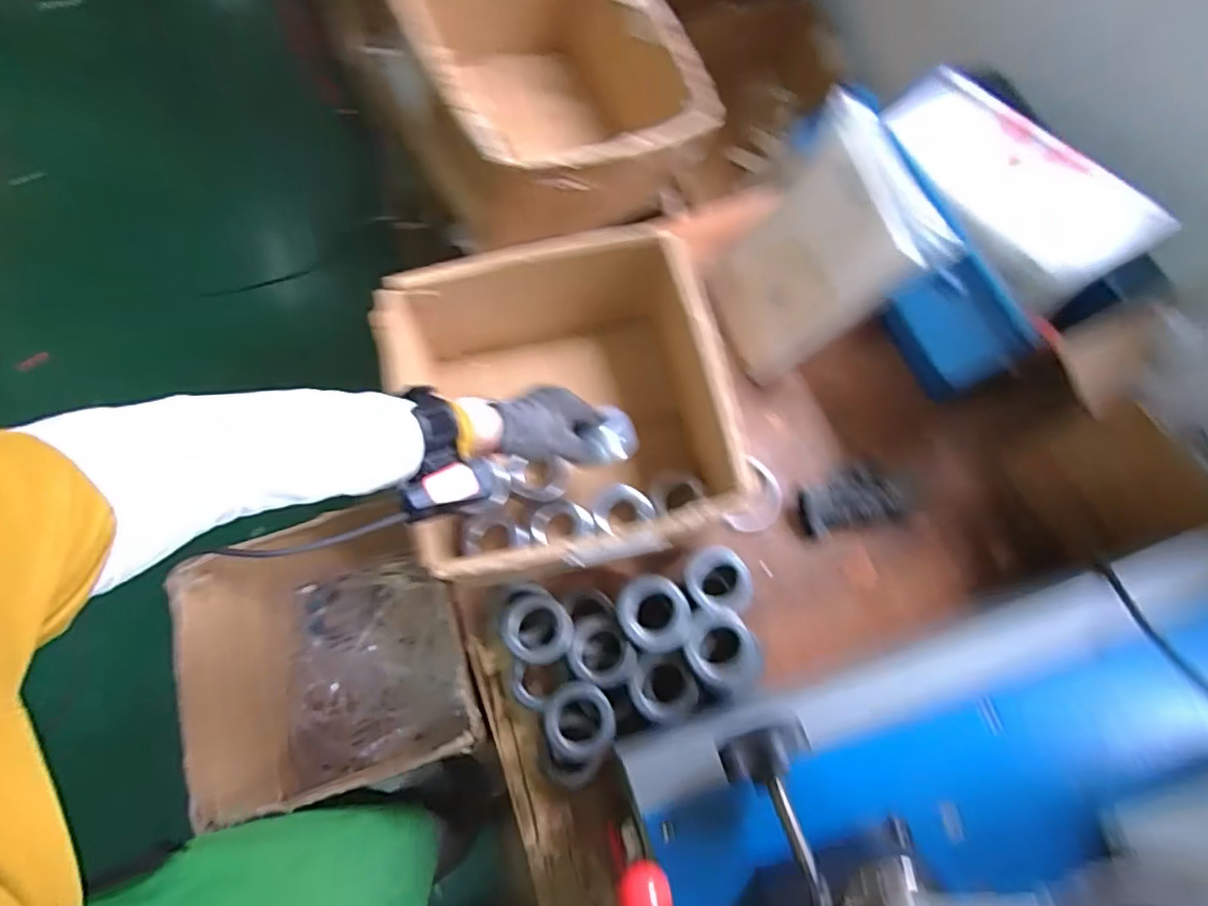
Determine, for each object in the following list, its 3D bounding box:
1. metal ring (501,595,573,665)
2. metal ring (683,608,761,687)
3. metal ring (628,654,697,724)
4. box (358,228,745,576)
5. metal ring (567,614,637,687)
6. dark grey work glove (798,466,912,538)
[{"bbox_3d":[-0.070,0.183,0.634,0.072,0.022,0.068,7,68,-18],"label":"metal ring"},{"bbox_3d":[0.118,0.196,0.615,0.068,0.041,0.071,15,73,5],"label":"metal ring"},{"bbox_3d":[0.059,0.236,0.617,0.065,0.017,0.065,0,72,0],"label":"metal ring"},{"bbox_3d":[-0.030,-0.032,0.716,0.347,0.240,0.331,-9,72,-3],"label":"box"},{"bbox_3d":[0.000,0.207,0.640,0.068,0.026,0.065,0,72,0],"label":"metal ring"},{"bbox_3d":[0.295,0.056,0.729,0.123,0.041,0.073,-13,73,-4],"label":"dark grey work glove"}]

